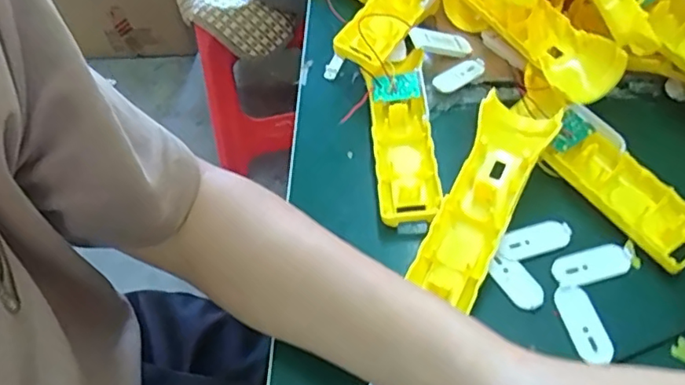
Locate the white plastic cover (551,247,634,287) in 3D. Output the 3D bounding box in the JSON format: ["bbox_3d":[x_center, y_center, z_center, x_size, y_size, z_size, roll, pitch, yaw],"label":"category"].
[{"bbox_3d":[0.156,0.046,0.355,0.049,0.004,0.021,-11,52,-4],"label":"white plastic cover"}]

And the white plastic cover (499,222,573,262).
[{"bbox_3d":[0.125,0.031,0.368,0.048,0.006,0.019,-14,52,-6],"label":"white plastic cover"}]

